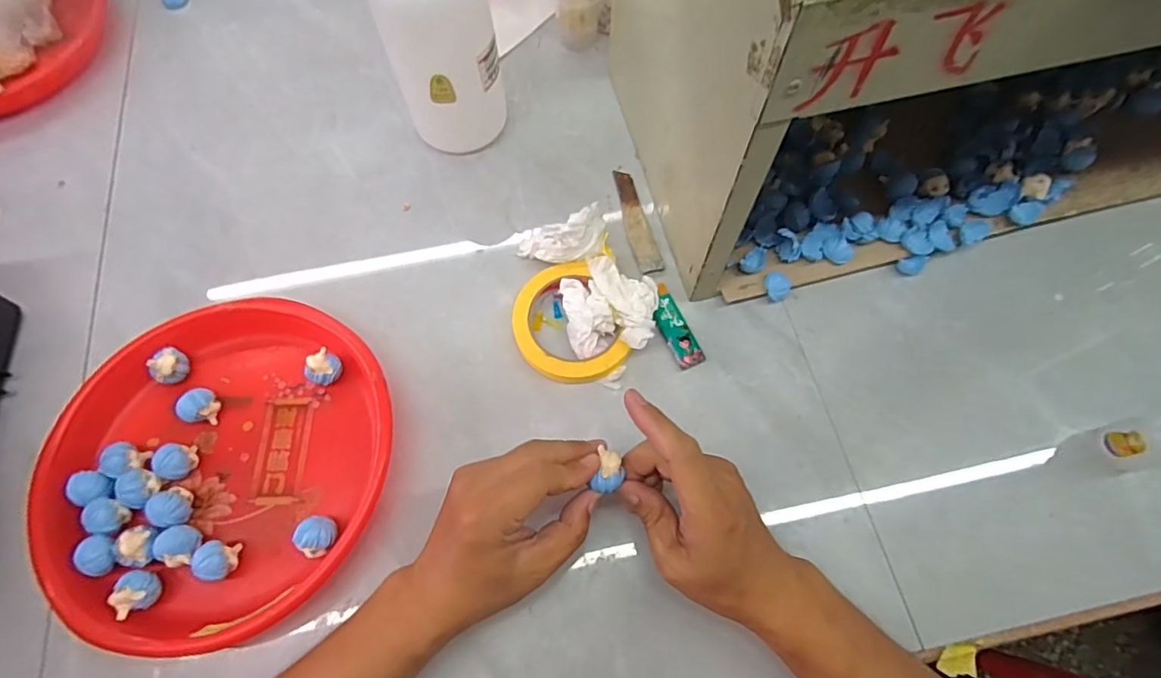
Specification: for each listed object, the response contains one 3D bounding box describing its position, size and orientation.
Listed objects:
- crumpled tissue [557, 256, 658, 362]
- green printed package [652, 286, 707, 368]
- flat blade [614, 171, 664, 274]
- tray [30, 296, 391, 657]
[{"bbox_3d":[0.025,-0.027,0.482,0.078,0.029,0.081,-3,67,-1],"label":"crumpled tissue"},{"bbox_3d":[0.080,-0.011,0.489,0.024,0.013,0.076,-22,68,-9],"label":"green printed package"},{"bbox_3d":[0.052,-0.112,0.533,0.023,0.004,0.116,-11,65,-8],"label":"flat blade"},{"bbox_3d":[-0.271,0.091,0.435,0.242,0.035,0.253,0,67,0],"label":"tray"}]

